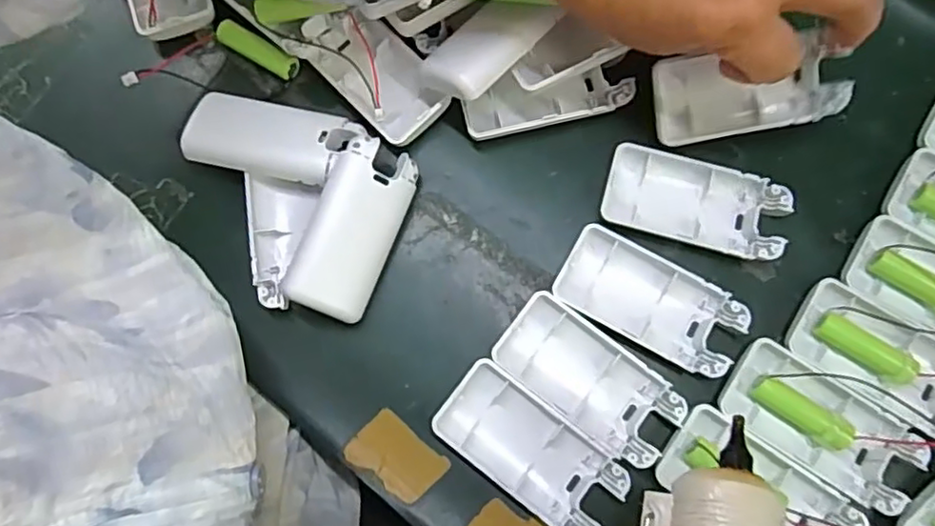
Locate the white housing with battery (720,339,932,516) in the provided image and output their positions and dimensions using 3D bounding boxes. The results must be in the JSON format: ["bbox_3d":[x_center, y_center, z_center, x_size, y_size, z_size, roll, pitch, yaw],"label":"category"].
[{"bbox_3d":[0.173,0.079,0.321,0.091,0.015,0.041,34,81,8],"label":"white housing with battery"}]

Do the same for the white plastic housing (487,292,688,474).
[{"bbox_3d":[0.060,0.060,0.331,0.093,0.011,0.046,39,82,9],"label":"white plastic housing"}]

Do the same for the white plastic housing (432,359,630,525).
[{"bbox_3d":[0.031,0.093,0.326,0.093,0.015,0.044,37,82,8],"label":"white plastic housing"}]

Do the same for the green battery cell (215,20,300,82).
[{"bbox_3d":[-0.123,-0.125,0.384,0.052,0.013,0.014,31,81,7],"label":"green battery cell"}]

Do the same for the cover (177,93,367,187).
[{"bbox_3d":[-0.106,-0.068,0.359,0.089,0.022,0.043,11,79,4],"label":"cover"}]

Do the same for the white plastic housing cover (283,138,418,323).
[{"bbox_3d":[-0.060,-0.019,0.343,0.044,0.013,0.093,25,84,-18],"label":"white plastic housing cover"}]

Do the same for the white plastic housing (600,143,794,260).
[{"bbox_3d":[0.121,-0.032,0.348,0.093,0.011,0.046,17,79,5],"label":"white plastic housing"}]

